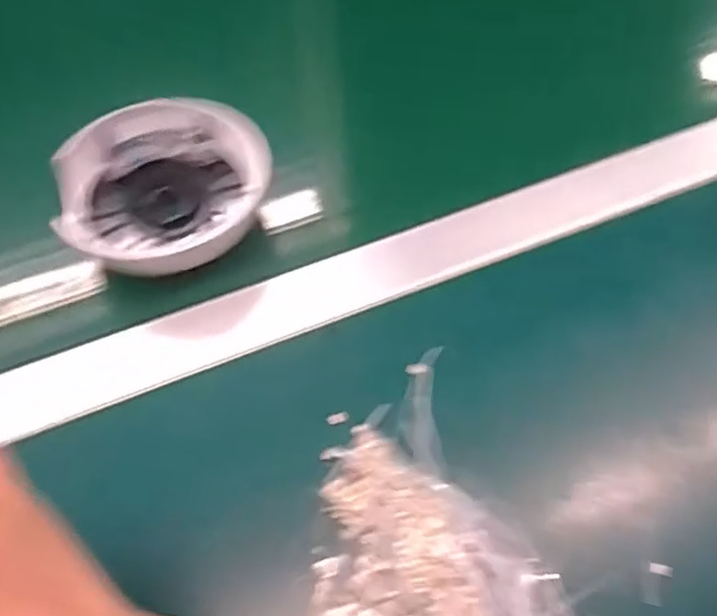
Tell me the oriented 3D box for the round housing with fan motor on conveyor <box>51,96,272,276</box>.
[{"bbox_3d":[-0.116,-0.070,0.396,0.109,0.036,0.114,0,58,0],"label":"round housing with fan motor on conveyor"}]

